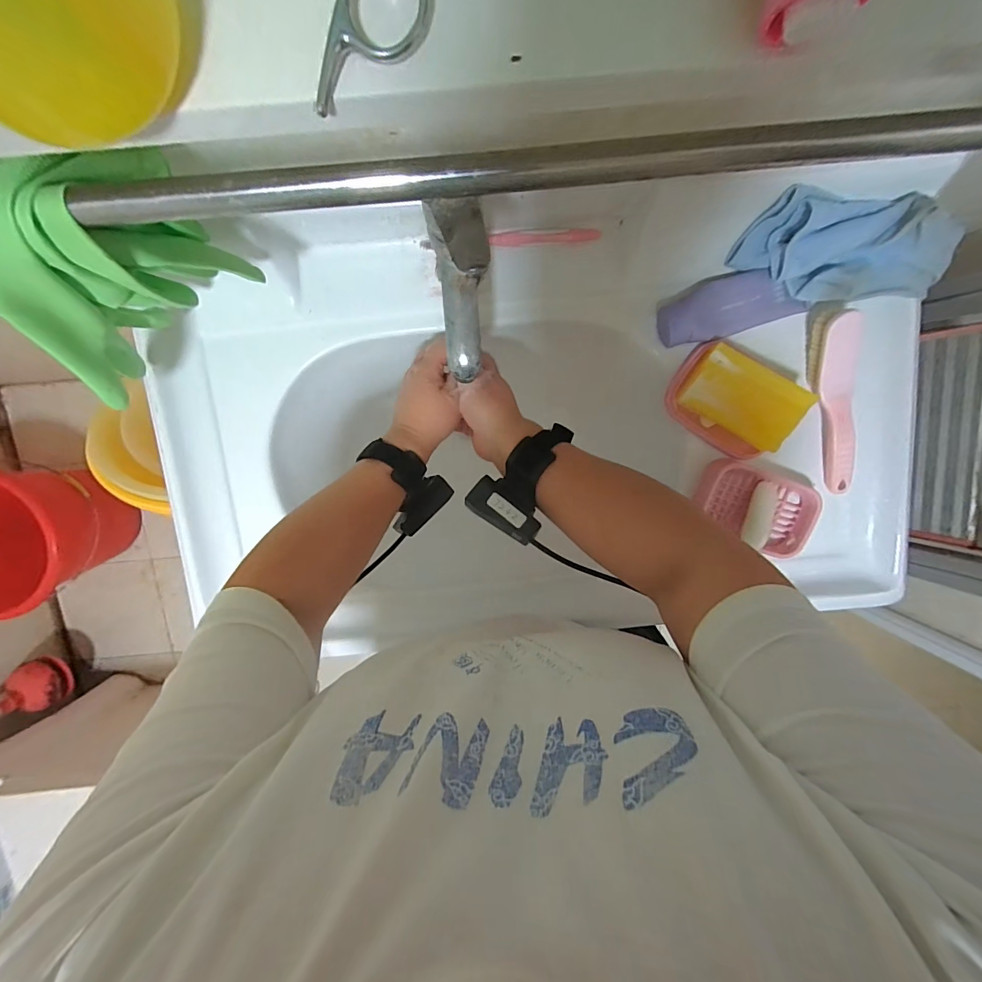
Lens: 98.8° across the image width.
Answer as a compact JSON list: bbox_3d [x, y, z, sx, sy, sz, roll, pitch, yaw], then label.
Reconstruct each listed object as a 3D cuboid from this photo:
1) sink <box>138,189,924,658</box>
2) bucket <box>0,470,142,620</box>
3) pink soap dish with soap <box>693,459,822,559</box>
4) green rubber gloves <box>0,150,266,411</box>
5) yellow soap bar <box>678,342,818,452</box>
[{"bbox_3d":[0.049,-0.070,0.515,0.775,0.177,0.449,-4,99,0],"label":"sink"},{"bbox_3d":[-1.123,0.103,1.024,0.289,0.289,0.314,0,99,-1],"label":"bucket"},{"bbox_3d":[0.299,0.018,0.478,0.126,0.033,0.086,17,98,-4],"label":"pink soap dish with soap"},{"bbox_3d":[-0.270,-0.144,0.303,0.164,0.204,0.076,-33,98,4],"label":"green rubber gloves"},{"bbox_3d":[0.264,-0.097,0.443,0.109,0.024,0.071,32,118,0],"label":"yellow soap bar"}]

